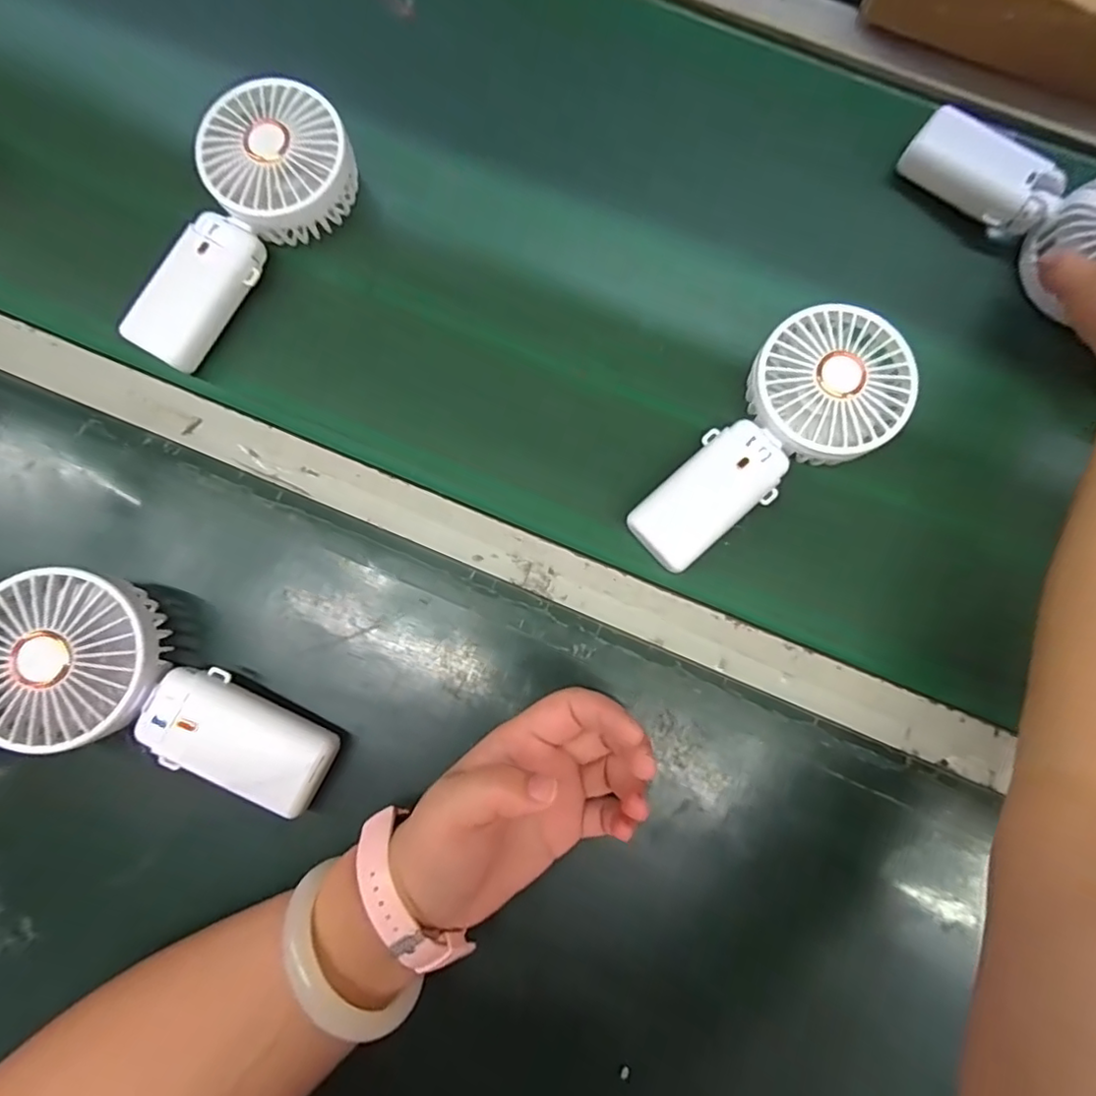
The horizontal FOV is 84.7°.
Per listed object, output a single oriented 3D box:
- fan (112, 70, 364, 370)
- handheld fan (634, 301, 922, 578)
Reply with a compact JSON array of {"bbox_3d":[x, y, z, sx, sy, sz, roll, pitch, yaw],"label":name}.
[{"bbox_3d":[-0.195,-0.199,0.367,0.081,0.039,0.180,33,81,5],"label":"fan"},{"bbox_3d":[0.126,-0.060,0.347,0.180,0.040,0.081,-41,83,-8],"label":"handheld fan"}]

